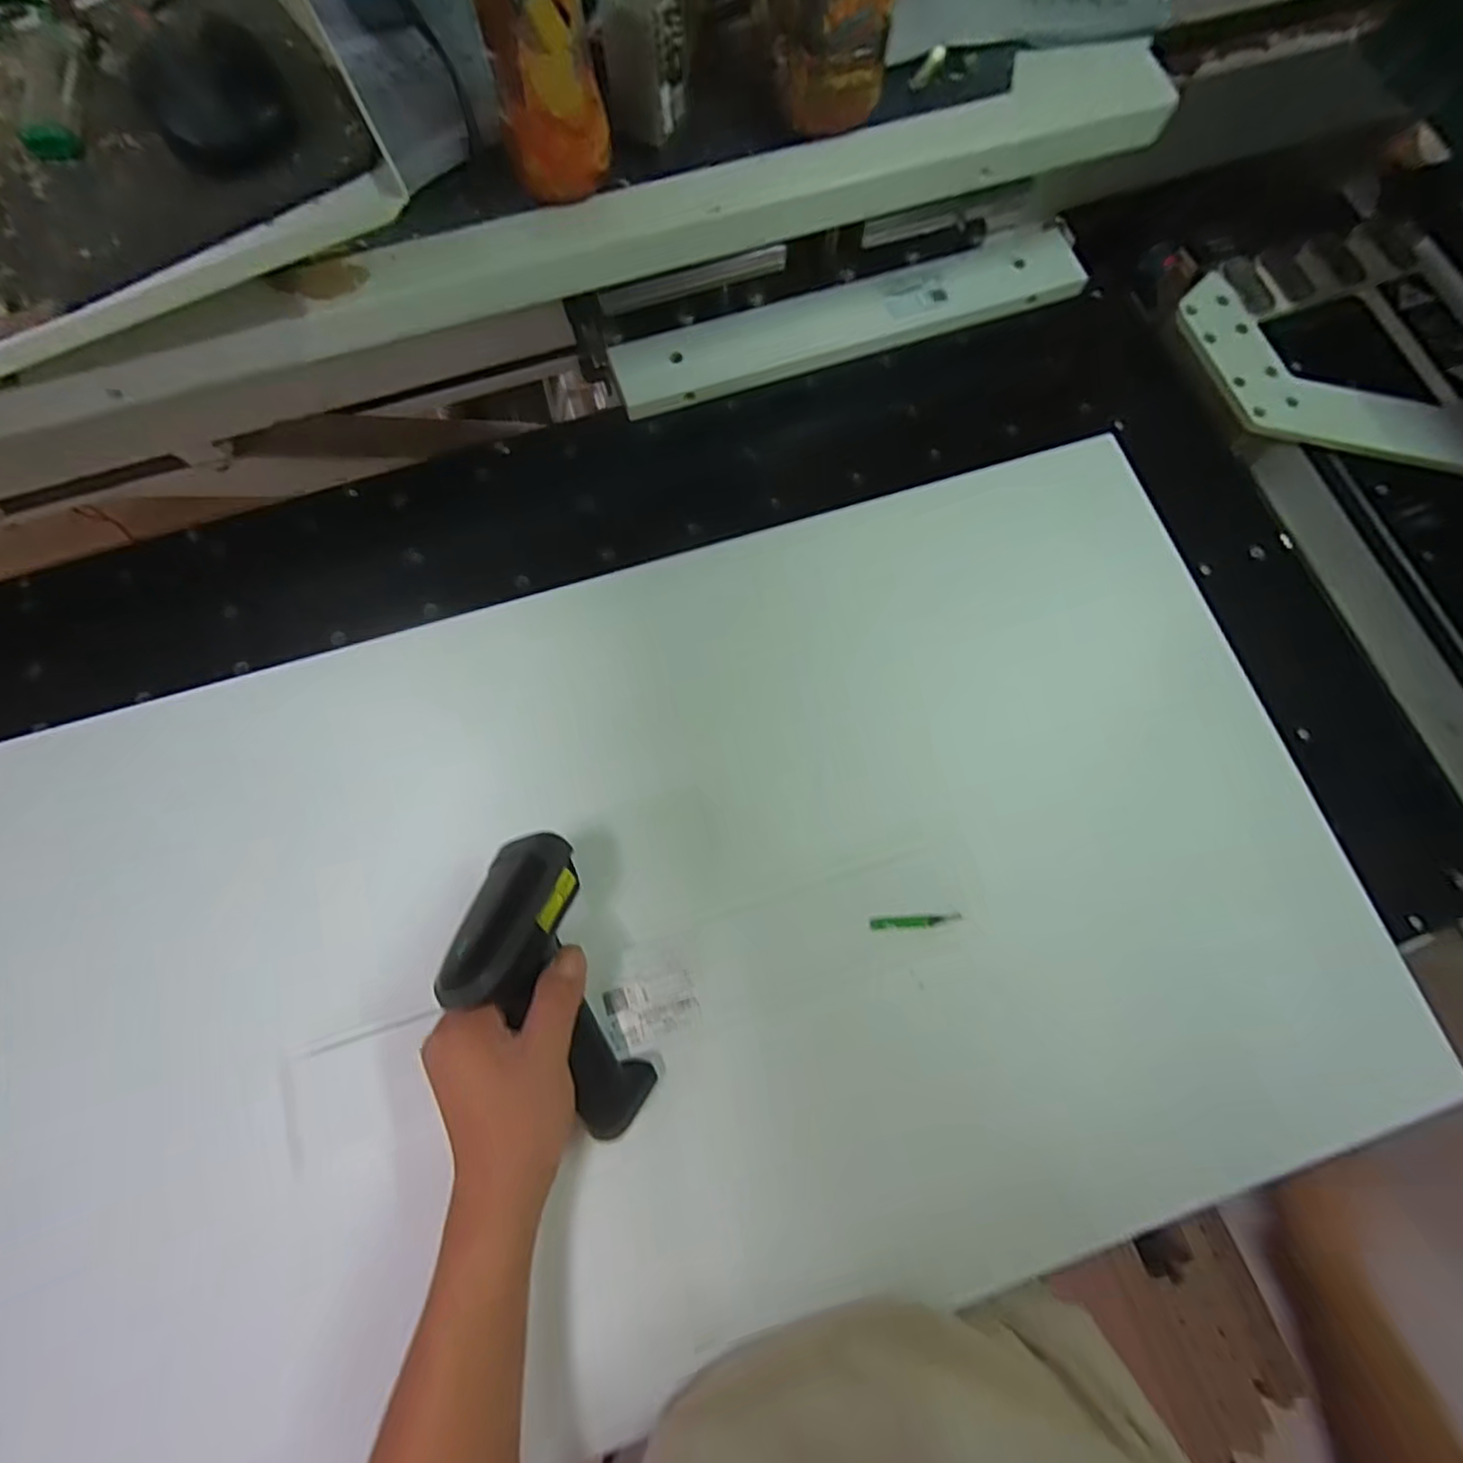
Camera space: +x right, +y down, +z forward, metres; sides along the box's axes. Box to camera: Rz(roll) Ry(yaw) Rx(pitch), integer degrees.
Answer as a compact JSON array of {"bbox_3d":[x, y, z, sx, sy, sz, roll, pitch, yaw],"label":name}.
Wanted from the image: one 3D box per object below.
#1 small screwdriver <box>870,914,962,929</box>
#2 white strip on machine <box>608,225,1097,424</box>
[{"bbox_3d":[0.117,0.120,0.412,0.057,0.007,0.007,-2,74,-1],"label":"small screwdriver"},{"bbox_3d":[0.102,-0.356,0.560,0.413,0.027,0.071,-18,75,-6],"label":"white strip on machine"}]

